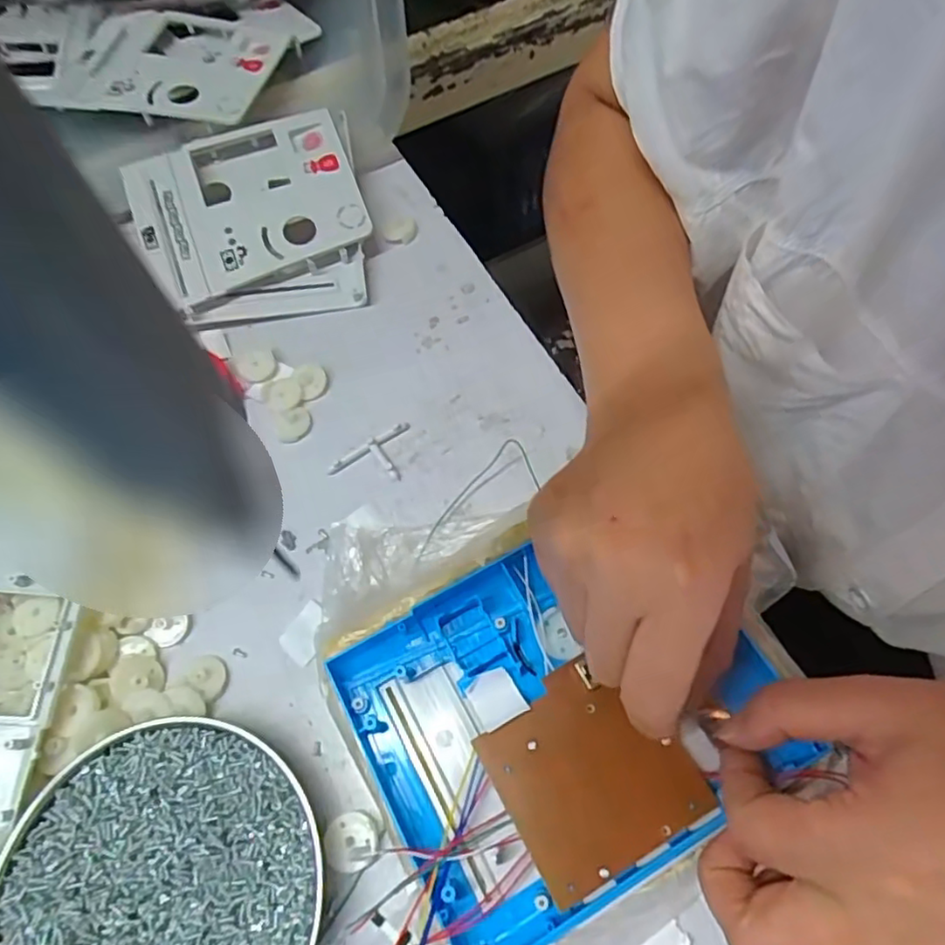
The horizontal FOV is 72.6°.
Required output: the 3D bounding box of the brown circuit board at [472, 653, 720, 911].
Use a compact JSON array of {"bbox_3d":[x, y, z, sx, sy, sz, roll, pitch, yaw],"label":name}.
[{"bbox_3d":[0.047,0.118,0.258,0.071,0.007,0.071,-27,65,-13],"label":"brown circuit board"}]

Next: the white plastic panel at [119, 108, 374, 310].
[{"bbox_3d":[-0.146,-0.178,0.419,0.138,0.011,0.112,-24,74,-9],"label":"white plastic panel"}]

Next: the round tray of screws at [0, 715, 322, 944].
[{"bbox_3d":[-0.131,0.177,0.266,0.131,0.016,0.132,0,62,0],"label":"round tray of screws"}]

